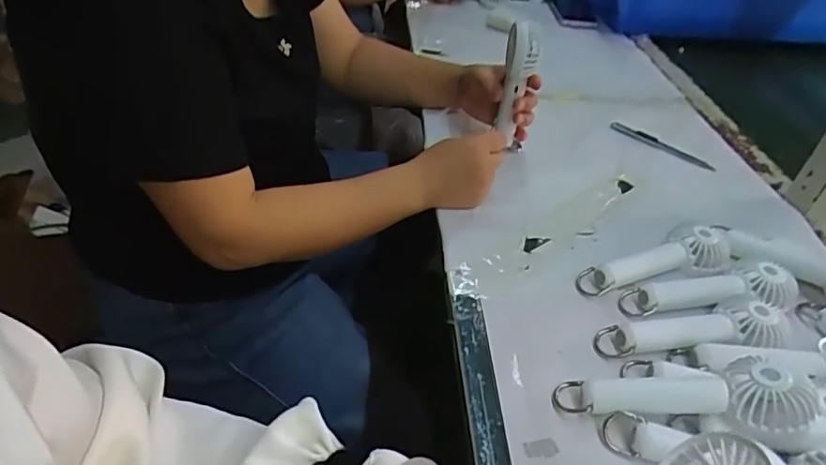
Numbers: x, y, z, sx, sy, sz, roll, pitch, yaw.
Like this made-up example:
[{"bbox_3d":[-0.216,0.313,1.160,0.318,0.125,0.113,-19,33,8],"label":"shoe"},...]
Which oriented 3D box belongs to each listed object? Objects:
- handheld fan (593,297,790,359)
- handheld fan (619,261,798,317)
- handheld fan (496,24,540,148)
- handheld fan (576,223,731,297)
[{"bbox_3d":[0.230,0.080,0.461,0.155,0.031,0.046,-1,41,-8],"label":"handheld fan"},{"bbox_3d":[0.265,0.048,0.502,0.157,0.031,0.048,0,41,-7],"label":"handheld fan"},{"bbox_3d":[0.117,-0.166,0.637,0.032,0.144,0.063,8,40,2],"label":"handheld fan"},{"bbox_3d":[0.226,0.022,0.526,0.153,0.034,0.048,-7,42,-16],"label":"handheld fan"}]

